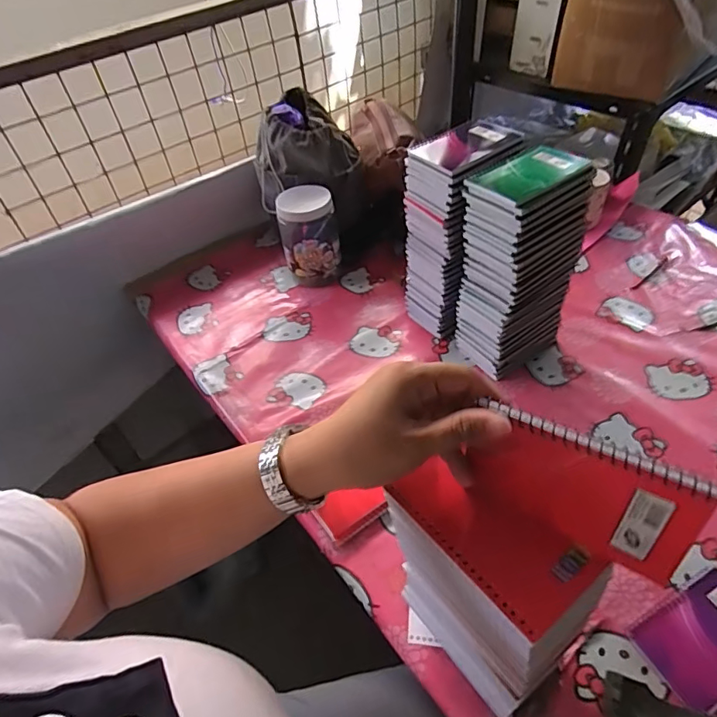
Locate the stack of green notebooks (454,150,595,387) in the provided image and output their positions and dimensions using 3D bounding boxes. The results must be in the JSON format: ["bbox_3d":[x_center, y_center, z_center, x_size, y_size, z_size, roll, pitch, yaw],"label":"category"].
[{"bbox_3d":[0.218,-0.119,0.688,0.132,0.281,0.097,-28,49,-19],"label":"stack of green notebooks"}]

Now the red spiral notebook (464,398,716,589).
[{"bbox_3d":[0.129,0.080,0.299,0.125,0.084,0.008,23,43,26],"label":"red spiral notebook"}]

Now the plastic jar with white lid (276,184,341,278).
[{"bbox_3d":[-0.089,-0.219,0.904,0.097,0.161,0.092,-3,46,3],"label":"plastic jar with white lid"}]

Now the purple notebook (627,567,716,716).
[{"bbox_3d":[0.349,0.276,0.494,0.128,0.006,0.086,-24,48,-16],"label":"purple notebook"}]

